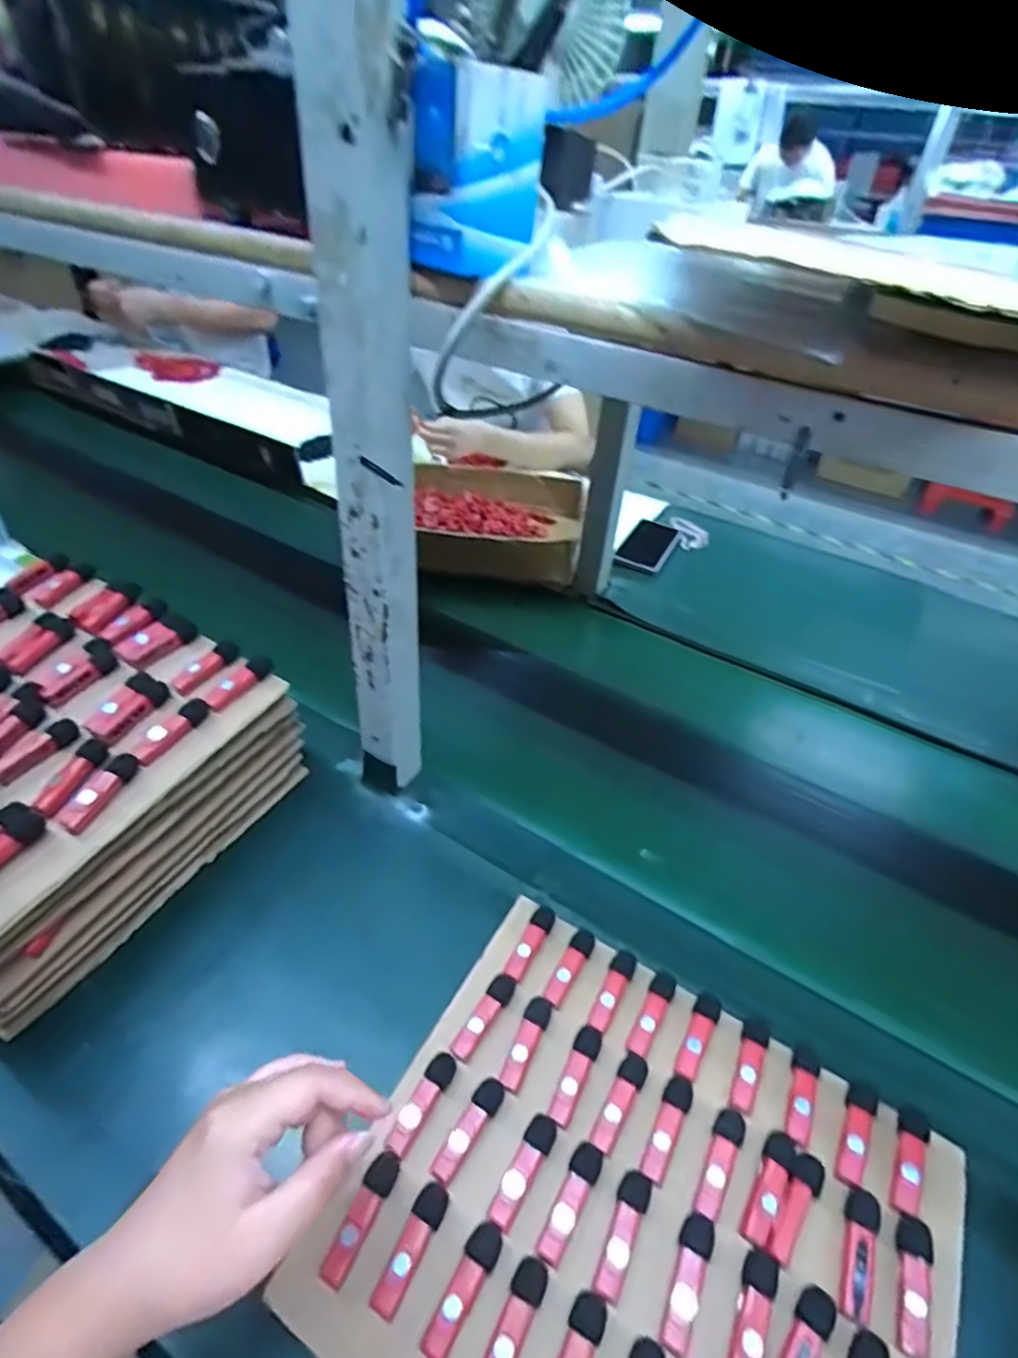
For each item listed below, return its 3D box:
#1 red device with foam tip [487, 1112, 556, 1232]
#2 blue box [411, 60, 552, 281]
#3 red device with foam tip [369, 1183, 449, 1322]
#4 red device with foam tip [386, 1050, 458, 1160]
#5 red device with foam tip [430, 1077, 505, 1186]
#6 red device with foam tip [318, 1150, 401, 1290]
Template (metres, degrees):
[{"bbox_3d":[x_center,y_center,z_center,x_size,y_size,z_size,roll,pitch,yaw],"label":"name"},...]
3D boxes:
[{"bbox_3d":[0.010,0.317,0.419,0.018,0.009,0.065,25,43,21],"label":"red device with foam tip"},{"bbox_3d":[-0.017,-0.279,0.358,0.052,0.084,0.057,33,46,29],"label":"blue box"},{"bbox_3d":[-0.059,0.341,0.391,0.019,0.007,0.065,23,42,20],"label":"red device with foam tip"},{"bbox_3d":[-0.060,0.291,0.447,0.018,0.008,0.066,23,42,20],"label":"red device with foam tip"},{"bbox_3d":[-0.026,0.301,0.435,0.018,0.008,0.066,25,43,22],"label":"red device with foam tip"},{"bbox_3d":[-0.090,0.330,0.400,0.017,0.008,0.068,21,41,17],"label":"red device with foam tip"}]

